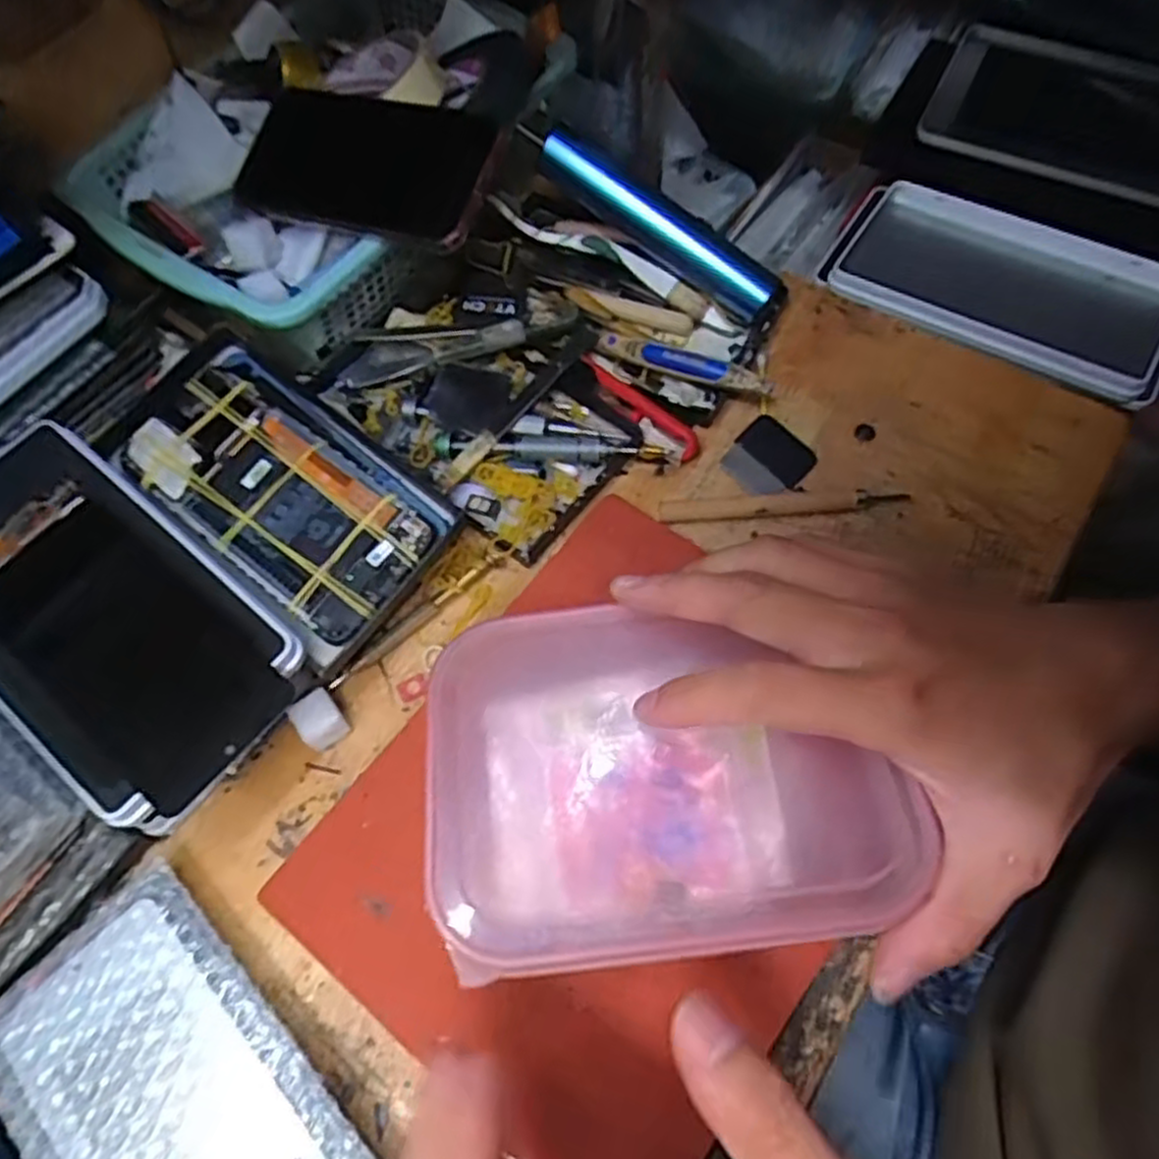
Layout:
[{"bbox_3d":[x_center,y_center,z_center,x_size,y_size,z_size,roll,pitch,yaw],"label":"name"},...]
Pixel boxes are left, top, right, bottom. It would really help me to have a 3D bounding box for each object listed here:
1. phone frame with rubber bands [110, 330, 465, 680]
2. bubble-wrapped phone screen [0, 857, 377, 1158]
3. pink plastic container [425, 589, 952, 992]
[{"bbox_3d":[-0.142,-0.043,0.362,0.160,0.014,0.091,37,78,12],"label":"phone frame with rubber bands"},{"bbox_3d":[-0.148,0.198,0.284,0.165,0.023,0.089,41,71,16],"label":"bubble-wrapped phone screen"},{"bbox_3d":[0.027,0.073,0.286,0.174,0.056,0.129,-6,66,-3],"label":"pink plastic container"}]

